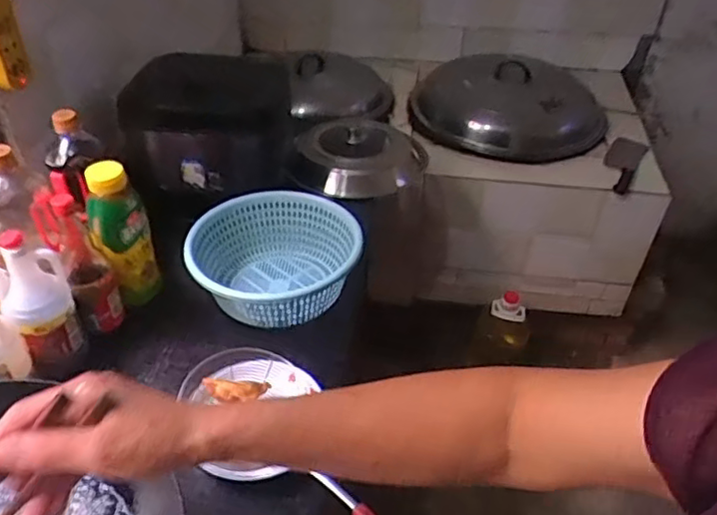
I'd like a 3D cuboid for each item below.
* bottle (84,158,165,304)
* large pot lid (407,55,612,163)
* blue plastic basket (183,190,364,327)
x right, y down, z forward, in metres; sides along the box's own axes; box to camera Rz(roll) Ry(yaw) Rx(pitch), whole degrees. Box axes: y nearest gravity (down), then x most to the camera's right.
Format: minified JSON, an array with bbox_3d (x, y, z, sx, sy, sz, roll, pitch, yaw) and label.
[{"bbox_3d":[-0.357,-0.031,0.934,0.082,0.213,0.076,-15,41,-19],"label":"bottle"},{"bbox_3d":[0.407,-0.430,1.656,0.509,0.151,0.406,7,38,9],"label":"large pot lid"},{"bbox_3d":[-0.137,0.017,0.997,0.255,0.123,0.255,-8,40,-11],"label":"blue plastic basket"}]

